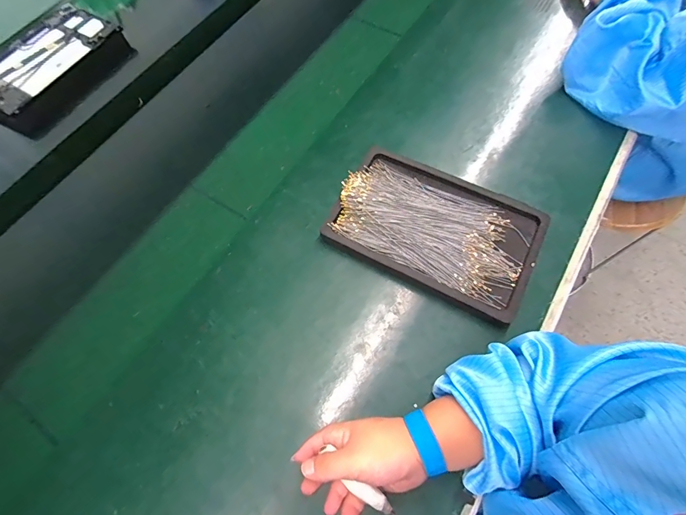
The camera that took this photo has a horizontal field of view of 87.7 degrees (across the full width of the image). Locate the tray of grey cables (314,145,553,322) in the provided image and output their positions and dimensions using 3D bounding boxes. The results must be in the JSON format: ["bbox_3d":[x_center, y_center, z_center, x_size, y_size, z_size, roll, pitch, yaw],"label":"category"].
[{"bbox_3d":[0.115,-0.039,0.456,0.247,0.029,0.159,27,71,13],"label":"tray of grey cables"}]

